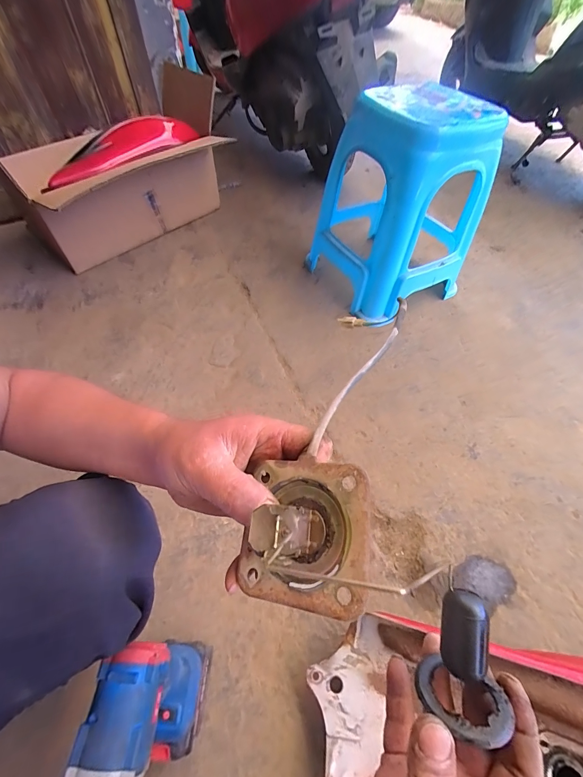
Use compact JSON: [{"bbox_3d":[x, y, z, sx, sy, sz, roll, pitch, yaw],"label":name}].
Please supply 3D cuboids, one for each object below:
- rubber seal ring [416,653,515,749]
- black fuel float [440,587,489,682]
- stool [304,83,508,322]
[{"bbox_3d":[0.103,0.190,0.202,0.049,0.004,0.042,2,14,31],"label":"rubber seal ring"},{"bbox_3d":[0.113,0.154,0.208,0.023,0.025,0.047,11,82,-33],"label":"black fuel float"},{"bbox_3d":[0.300,-0.512,0.930,0.375,0.456,0.405,-25,60,-17],"label":"stool"}]

